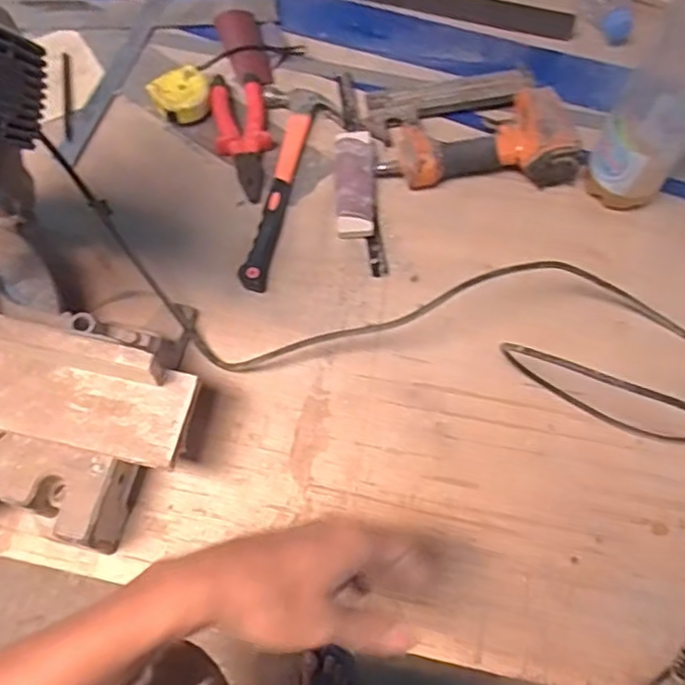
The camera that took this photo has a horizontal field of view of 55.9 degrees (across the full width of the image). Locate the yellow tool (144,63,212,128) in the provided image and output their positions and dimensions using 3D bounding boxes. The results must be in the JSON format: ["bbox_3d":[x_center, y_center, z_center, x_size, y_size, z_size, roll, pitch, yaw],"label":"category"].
[{"bbox_3d":[-0.192,-0.300,0.786,0.068,0.032,0.071,-40,75,-14],"label":"yellow tool"}]

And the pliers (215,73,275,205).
[{"bbox_3d":[-0.118,-0.252,0.771,0.066,0.028,0.173,-13,70,-6],"label":"pliers"}]

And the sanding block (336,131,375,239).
[{"bbox_3d":[0.015,-0.184,0.747,0.042,0.031,0.136,-1,69,-1],"label":"sanding block"}]

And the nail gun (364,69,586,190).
[{"bbox_3d":[0.151,-0.259,0.763,0.231,0.059,0.154,-3,69,-2],"label":"nail gun"}]

